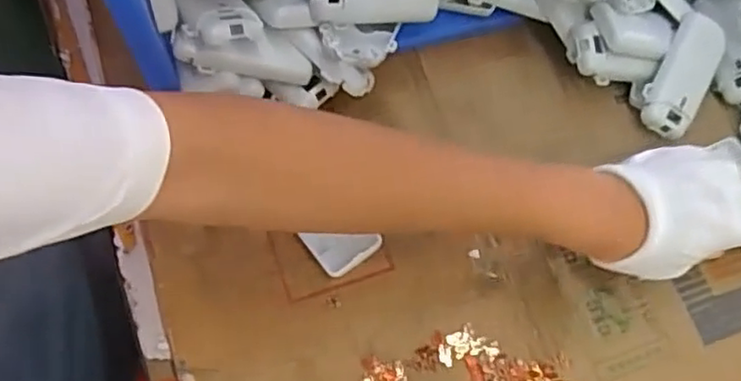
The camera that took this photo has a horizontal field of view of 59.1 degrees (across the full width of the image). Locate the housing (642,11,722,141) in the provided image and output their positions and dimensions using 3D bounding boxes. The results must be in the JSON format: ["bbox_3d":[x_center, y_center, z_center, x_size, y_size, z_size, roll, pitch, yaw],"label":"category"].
[{"bbox_3d":[0.243,-0.089,0.505,0.042,0.019,0.095,24,90,7],"label":"housing"}]

